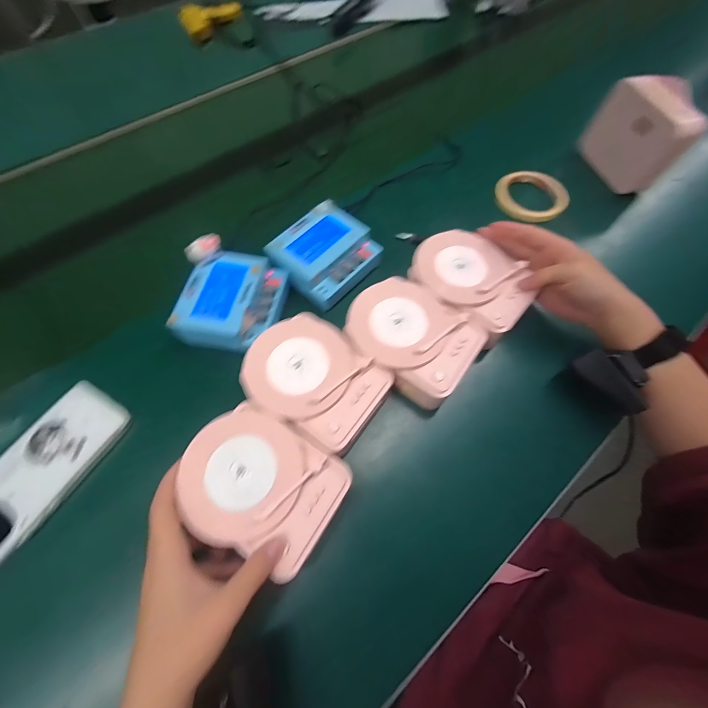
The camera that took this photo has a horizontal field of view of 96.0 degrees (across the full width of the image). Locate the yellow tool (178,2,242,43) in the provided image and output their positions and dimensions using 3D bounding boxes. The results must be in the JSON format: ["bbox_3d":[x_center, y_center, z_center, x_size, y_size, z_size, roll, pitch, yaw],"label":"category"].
[{"bbox_3d":[-0.329,-0.783,0.739,0.064,0.040,0.146,39,70,17],"label":"yellow tool"}]

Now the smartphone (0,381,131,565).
[{"bbox_3d":[-0.299,0.109,0.298,0.080,0.007,0.168,30,68,14],"label":"smartphone"}]

